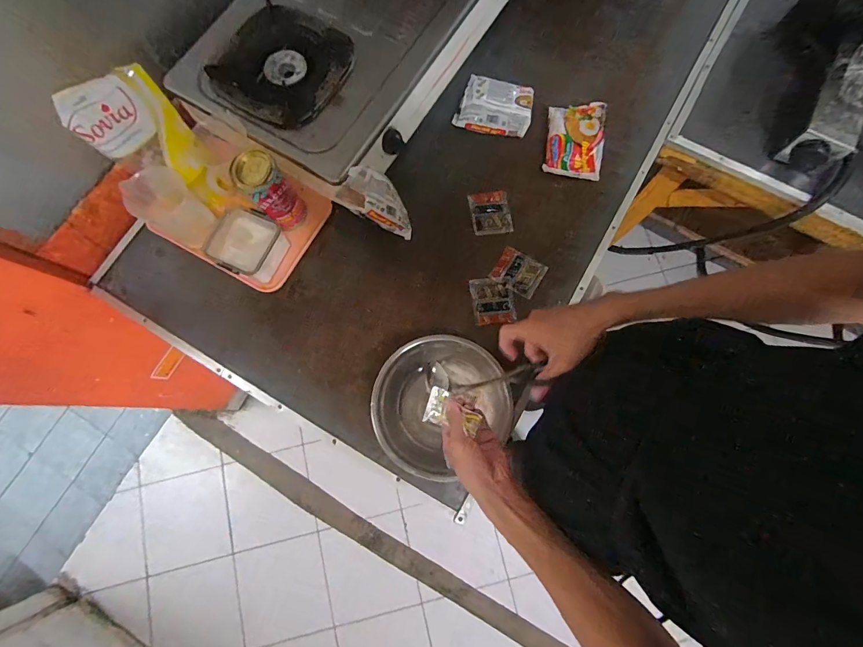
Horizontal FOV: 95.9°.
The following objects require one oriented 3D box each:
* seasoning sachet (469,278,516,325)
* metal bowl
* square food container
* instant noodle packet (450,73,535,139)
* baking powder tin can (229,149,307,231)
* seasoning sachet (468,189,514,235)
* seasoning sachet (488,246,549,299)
[{"bbox_3d":[0.109,-0.041,0.697,0.070,0.011,0.083,-10,75,-1],"label":"seasoning sachet"},{"bbox_3d":[0.012,0.126,0.623,0.212,0.063,0.198,0,75,1],"label":"metal bowl"},{"bbox_3d":[-0.323,-0.138,0.689,0.099,0.068,0.110,20,78,6],"label":"square food container"},{"bbox_3d":[0.123,-0.423,0.761,0.141,0.044,0.092,12,78,4],"label":"instant noodle packet"},{"bbox_3d":[-0.276,-0.221,0.670,0.065,0.142,0.067,0,77,1],"label":"baking powder tin can"},{"bbox_3d":[0.113,-0.211,0.736,0.074,0.015,0.083,-8,75,-1],"label":"seasoning sachet"},{"bbox_3d":[0.159,-0.095,0.709,0.084,0.013,0.073,30,78,9],"label":"seasoning sachet"}]

